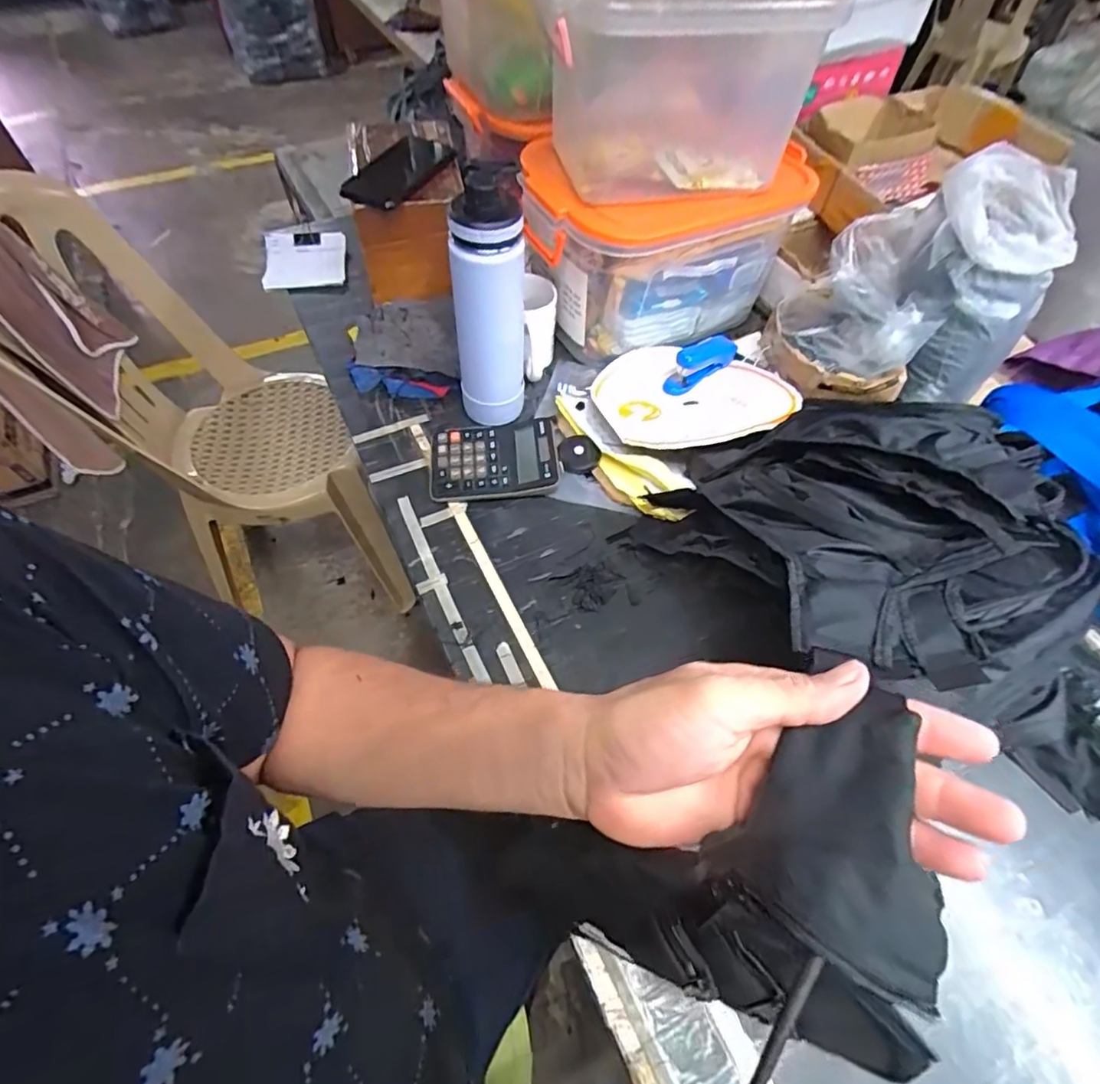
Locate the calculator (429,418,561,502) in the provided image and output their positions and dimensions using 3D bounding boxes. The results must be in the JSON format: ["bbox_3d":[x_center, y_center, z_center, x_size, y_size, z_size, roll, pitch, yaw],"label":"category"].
[{"bbox_3d":[-0.066,-0.097,0.666,0.142,0.032,0.104,-7,56,-4],"label":"calculator"}]

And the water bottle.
[{"bbox_3d":[-0.066,-0.254,0.615,0.078,0.254,0.079,-7,56,-5],"label":"water bottle"}]

